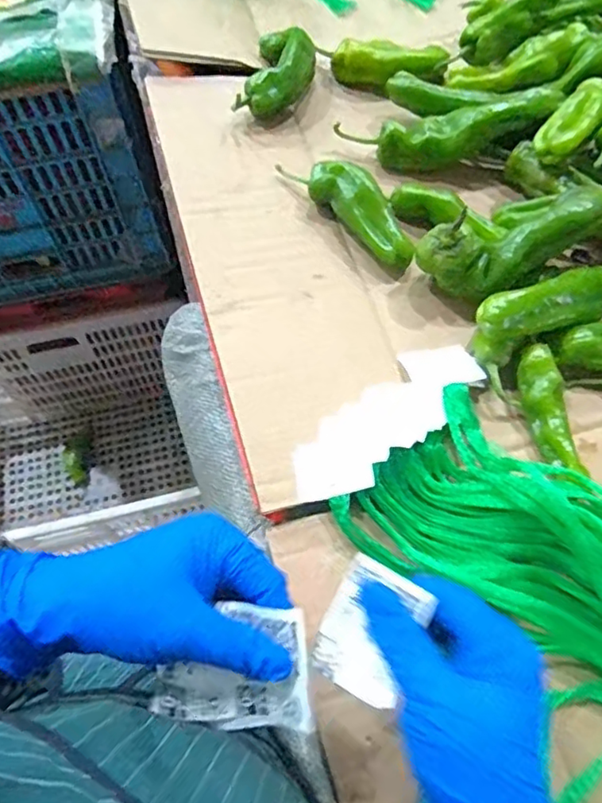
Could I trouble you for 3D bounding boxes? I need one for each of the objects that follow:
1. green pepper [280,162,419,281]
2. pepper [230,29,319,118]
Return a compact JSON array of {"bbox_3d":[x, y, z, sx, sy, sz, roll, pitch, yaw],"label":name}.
[{"bbox_3d":[0.048,-0.184,0.559,0.046,0.051,0.160,-37,70,-14],"label":"green pepper"},{"bbox_3d":[-0.024,-0.340,0.637,0.069,0.051,0.119,11,67,6],"label":"pepper"}]

